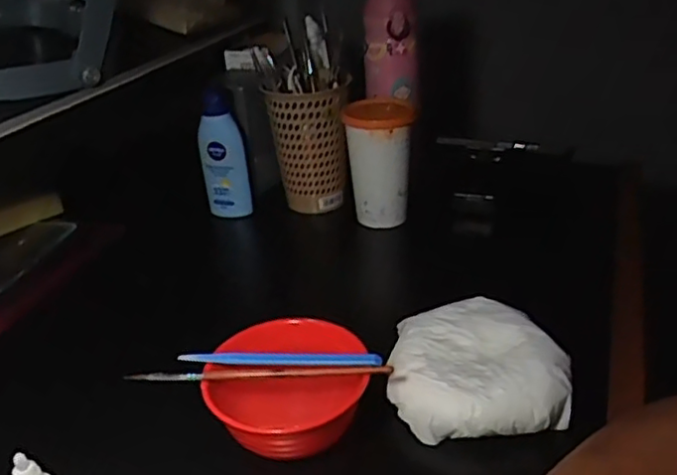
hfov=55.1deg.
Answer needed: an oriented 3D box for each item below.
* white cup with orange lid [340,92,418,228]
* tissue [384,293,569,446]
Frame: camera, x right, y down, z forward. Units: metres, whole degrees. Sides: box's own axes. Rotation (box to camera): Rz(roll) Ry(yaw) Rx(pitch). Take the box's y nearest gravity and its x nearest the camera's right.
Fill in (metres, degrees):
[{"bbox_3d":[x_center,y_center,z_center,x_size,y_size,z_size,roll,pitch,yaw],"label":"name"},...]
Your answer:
[{"bbox_3d":[0.045,-0.080,0.699,0.071,0.122,0.075,2,29,8],"label":"white cup with orange lid"},{"bbox_3d":[0.096,0.089,0.466,0.121,0.038,0.113,-6,29,-5],"label":"tissue"}]

